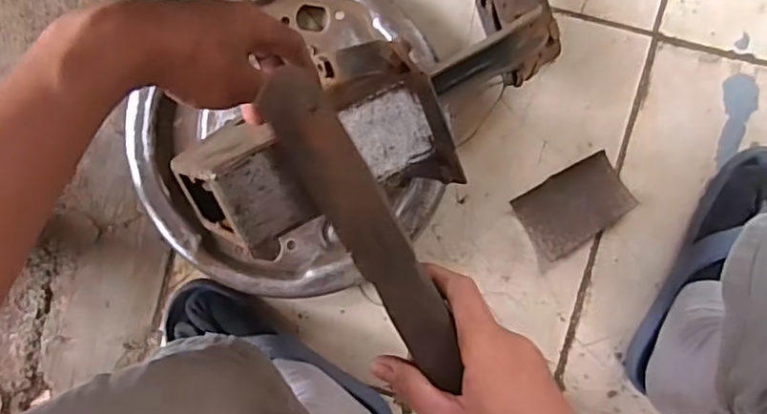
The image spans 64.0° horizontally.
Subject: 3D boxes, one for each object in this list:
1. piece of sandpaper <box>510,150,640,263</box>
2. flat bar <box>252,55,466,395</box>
[{"bbox_3d":[0.187,-0.001,0.599,0.102,0.010,0.072,-32,95,7],"label":"piece of sandpaper"},{"bbox_3d":[-0.007,0.015,0.326,0.032,0.011,0.185,-28,103,7],"label":"flat bar"}]

